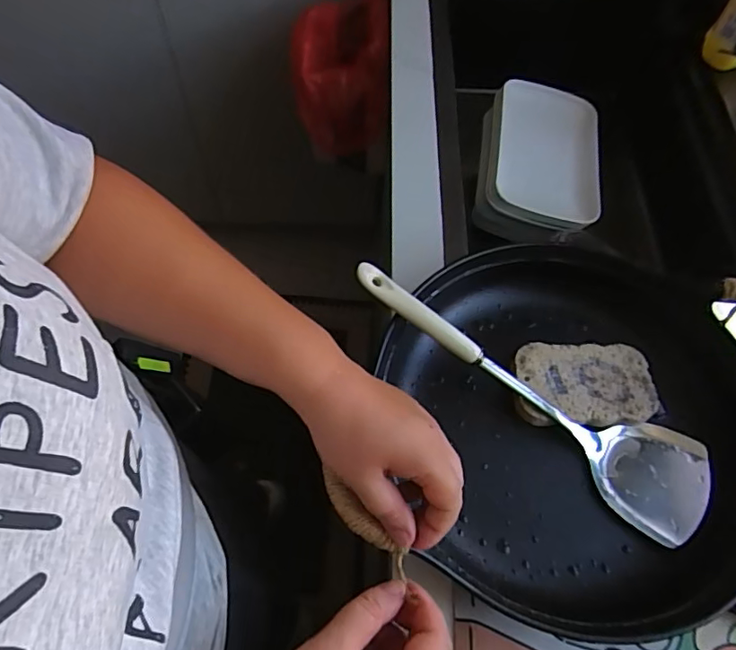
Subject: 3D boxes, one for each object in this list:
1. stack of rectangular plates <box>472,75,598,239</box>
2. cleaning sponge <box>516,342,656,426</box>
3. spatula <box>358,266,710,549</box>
[{"bbox_3d":[0.243,-0.227,0.778,0.163,0.088,0.227,9,62,3],"label":"stack of rectangular plates"},{"bbox_3d":[0.195,0.056,0.501,0.121,0.024,0.074,2,61,0],"label":"cleaning sponge"},{"bbox_3d":[0.134,0.058,0.463,0.340,0.030,0.092,34,65,-2],"label":"spatula"}]

